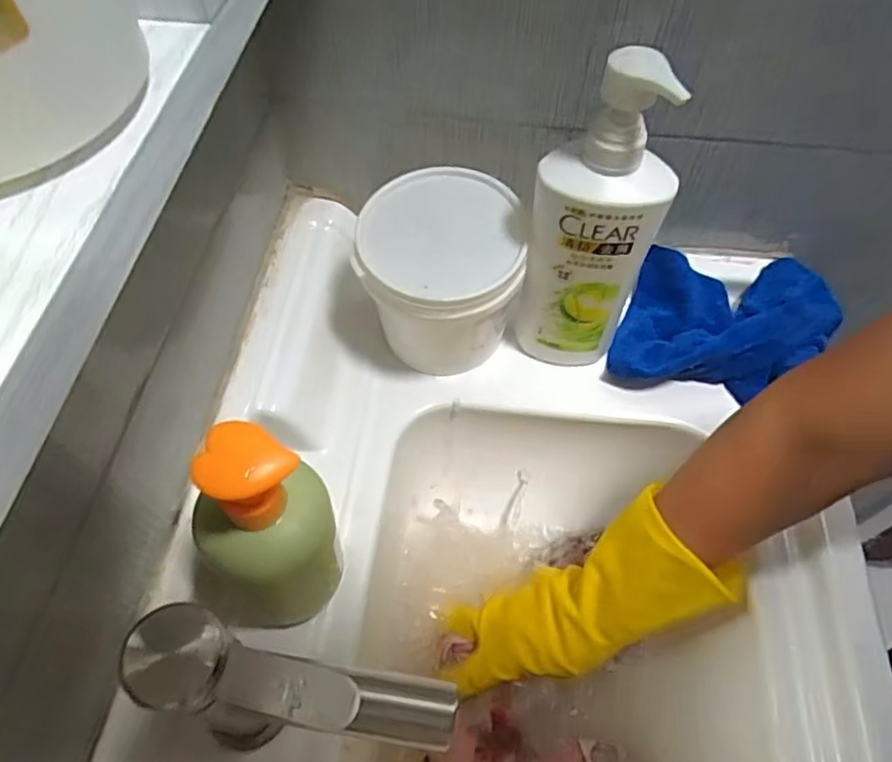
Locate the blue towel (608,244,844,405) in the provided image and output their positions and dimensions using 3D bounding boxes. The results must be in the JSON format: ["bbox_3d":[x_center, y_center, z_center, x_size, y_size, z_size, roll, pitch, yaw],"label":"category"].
[{"bbox_3d":[0.227,-0.057,0.527,0.184,0.050,0.121,0,57,0],"label":"blue towel"}]

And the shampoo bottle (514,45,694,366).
[{"bbox_3d":[0.102,-0.101,0.441,0.085,0.242,0.049,7,57,5],"label":"shampoo bottle"}]

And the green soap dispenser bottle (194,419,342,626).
[{"bbox_3d":[-0.095,0.071,0.326,0.068,0.131,0.058,-23,60,-14],"label":"green soap dispenser bottle"}]

